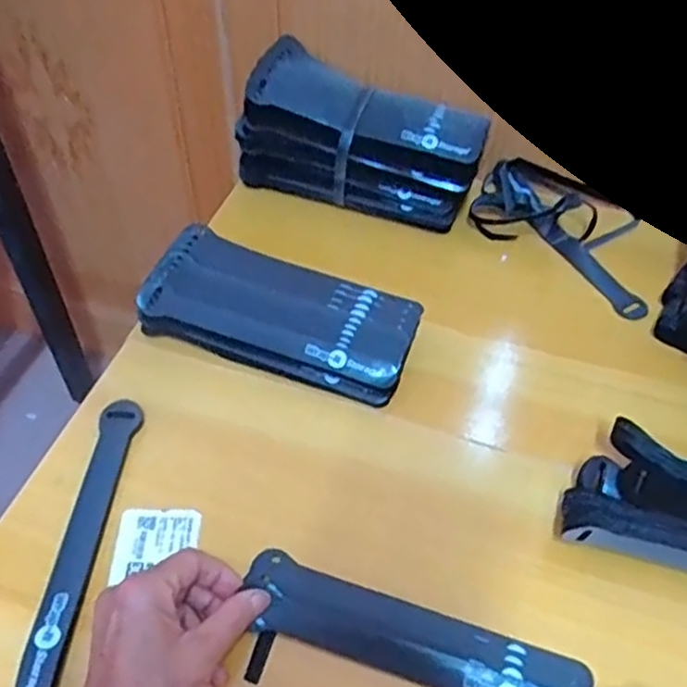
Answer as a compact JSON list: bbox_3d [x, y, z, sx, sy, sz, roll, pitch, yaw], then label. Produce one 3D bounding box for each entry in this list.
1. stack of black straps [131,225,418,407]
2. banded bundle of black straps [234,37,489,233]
[{"bbox_3d":[-0.046,-0.023,0.527,0.200,0.042,0.092,16,52,12],"label":"stack of black straps"},{"bbox_3d":[0.016,-0.181,0.614,0.207,0.101,0.079,15,51,11],"label":"banded bundle of black straps"}]

